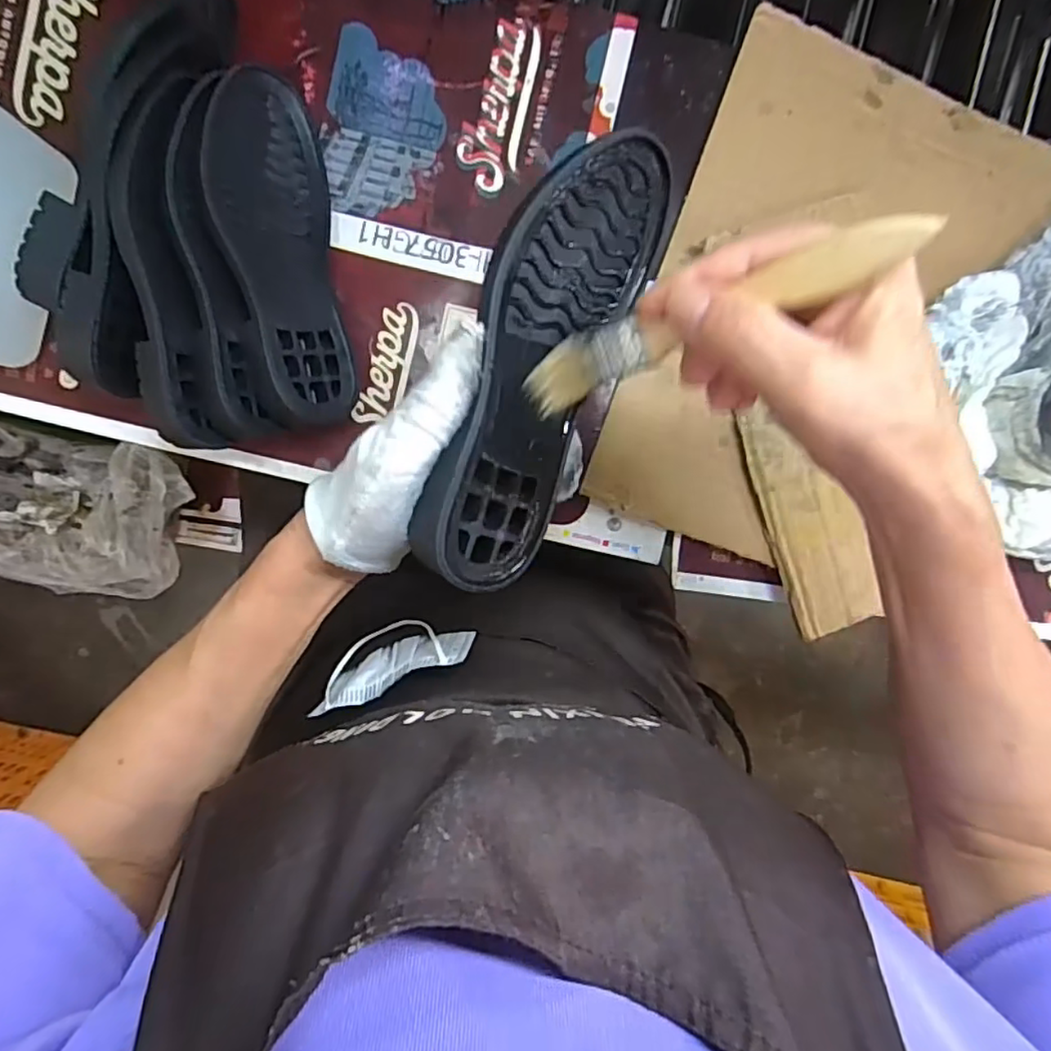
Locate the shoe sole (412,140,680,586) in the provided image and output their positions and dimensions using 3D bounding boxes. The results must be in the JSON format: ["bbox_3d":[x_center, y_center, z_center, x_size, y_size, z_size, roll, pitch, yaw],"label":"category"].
[{"bbox_3d":[0.003,-0.070,0.266,0.073,0.033,0.194,24,85,-43],"label":"shoe sole"}]

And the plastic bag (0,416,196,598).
[{"bbox_3d":[-0.714,-0.022,0.938,0.390,0.164,0.236,13,93,-4],"label":"plastic bag"}]

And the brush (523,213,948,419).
[{"bbox_3d":[0.060,-0.073,0.222,0.143,0.022,0.025,-13,96,42],"label":"brush"}]

